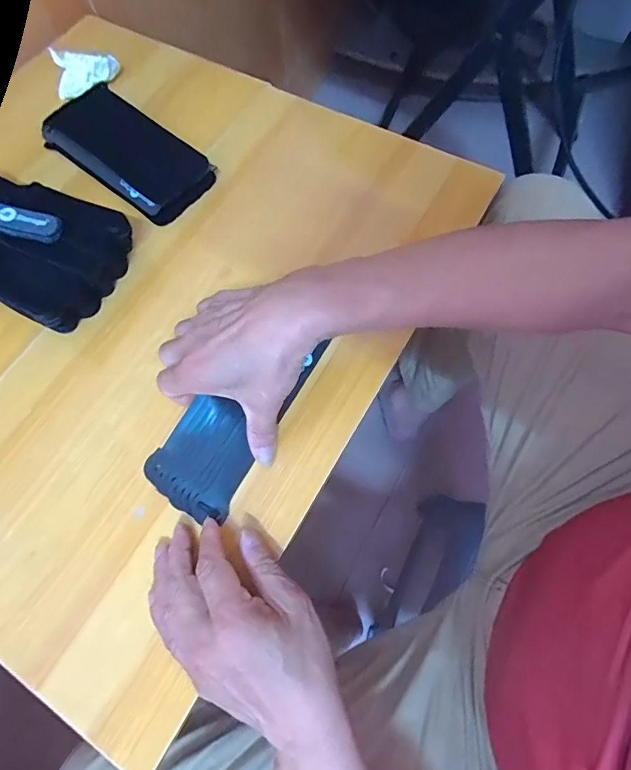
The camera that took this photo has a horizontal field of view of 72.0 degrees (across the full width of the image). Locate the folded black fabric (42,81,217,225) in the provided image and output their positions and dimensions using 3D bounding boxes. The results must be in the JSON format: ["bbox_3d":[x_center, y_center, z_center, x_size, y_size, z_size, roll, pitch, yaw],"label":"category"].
[{"bbox_3d":[-0.200,-0.249,0.464,0.197,0.022,0.086,37,74,15],"label":"folded black fabric"}]

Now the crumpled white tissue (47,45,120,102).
[{"bbox_3d":[-0.269,-0.364,0.507,0.071,0.027,0.043,-1,69,1],"label":"crumpled white tissue"}]

